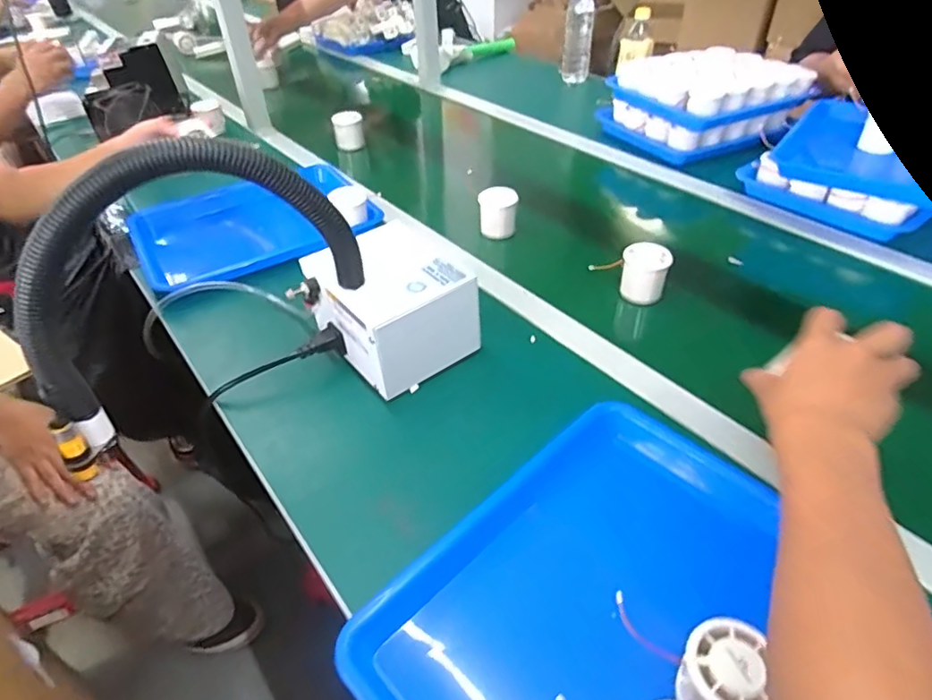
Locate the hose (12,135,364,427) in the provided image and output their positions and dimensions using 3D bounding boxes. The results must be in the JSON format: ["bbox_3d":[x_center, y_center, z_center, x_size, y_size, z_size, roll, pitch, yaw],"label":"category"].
[{"bbox_3d":[-0.241,-0.076,0.495,0.288,0.199,0.036,-23,44,-22],"label":"hose"}]

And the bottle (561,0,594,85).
[{"bbox_3d":[0.269,-0.763,1.365,0.068,0.217,0.071,6,41,11],"label":"bottle"}]

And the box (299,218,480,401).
[{"bbox_3d":[-0.082,-0.050,0.640,0.131,0.107,0.151,-29,46,-27],"label":"box"}]

